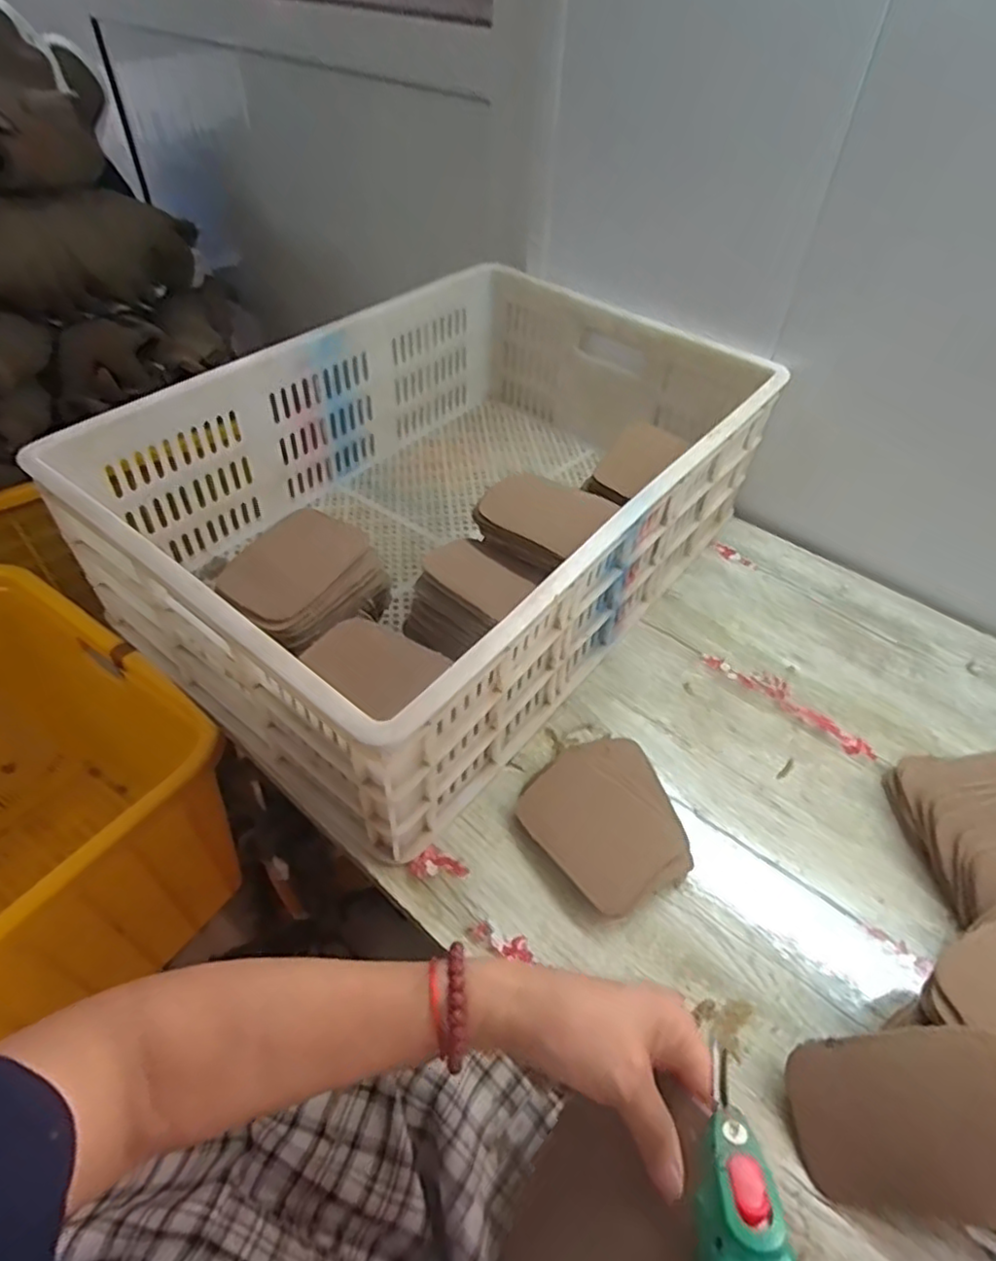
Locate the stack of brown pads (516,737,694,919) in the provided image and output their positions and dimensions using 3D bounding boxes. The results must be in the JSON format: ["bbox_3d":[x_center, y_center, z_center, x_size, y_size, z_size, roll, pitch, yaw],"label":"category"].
[{"bbox_3d":[0.094,0.147,0.538,0.126,0.023,0.128,-33,57,-29],"label":"stack of brown pads"}]

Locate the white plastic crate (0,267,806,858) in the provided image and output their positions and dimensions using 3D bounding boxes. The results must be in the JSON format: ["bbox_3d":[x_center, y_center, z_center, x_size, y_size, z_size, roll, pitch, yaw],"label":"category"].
[{"bbox_3d":[-0.034,-0.149,0.687,0.421,0.194,0.619,32,53,24],"label":"white plastic crate"}]

